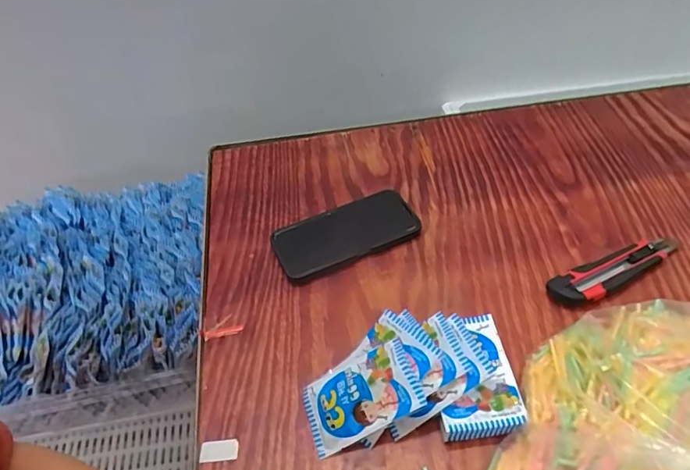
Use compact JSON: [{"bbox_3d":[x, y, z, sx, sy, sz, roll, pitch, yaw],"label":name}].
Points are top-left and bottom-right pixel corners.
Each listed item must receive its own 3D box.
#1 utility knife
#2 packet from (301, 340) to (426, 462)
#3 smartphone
[{"bbox_3d":[0.291,0.038,0.517,0.160,0.019,0.038,-19,49,-13],"label":"utility knife"},{"bbox_3d":[0.012,0.140,0.425,0.102,0.015,0.064,-32,53,9],"label":"packet"},{"bbox_3d":[0.001,-0.004,0.572,0.164,0.009,0.081,-22,53,-10],"label":"smartphone"}]

